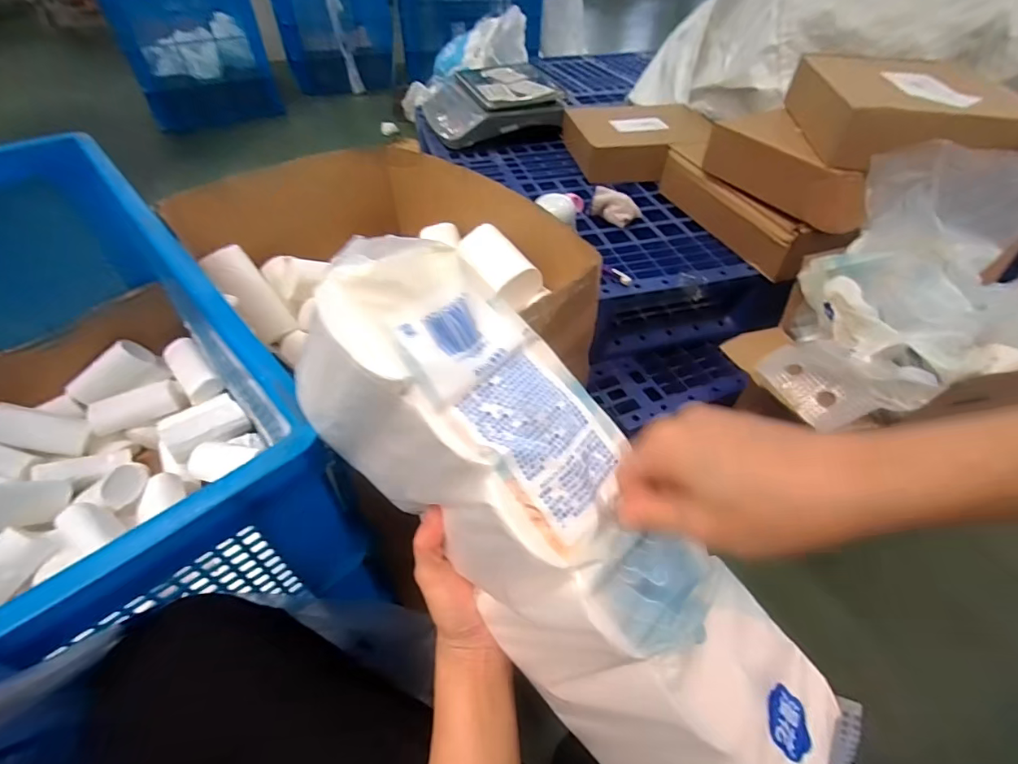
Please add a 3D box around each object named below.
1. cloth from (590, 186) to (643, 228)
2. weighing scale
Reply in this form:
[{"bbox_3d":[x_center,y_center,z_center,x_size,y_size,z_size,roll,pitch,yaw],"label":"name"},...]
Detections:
[{"bbox_3d":[0.208,-0.343,0.913,0.101,0.045,0.052,15,47,13],"label":"cloth"},{"bbox_3d":[-0.045,-0.754,1.255,0.347,0.124,0.324,-10,47,-11],"label":"weighing scale"}]

